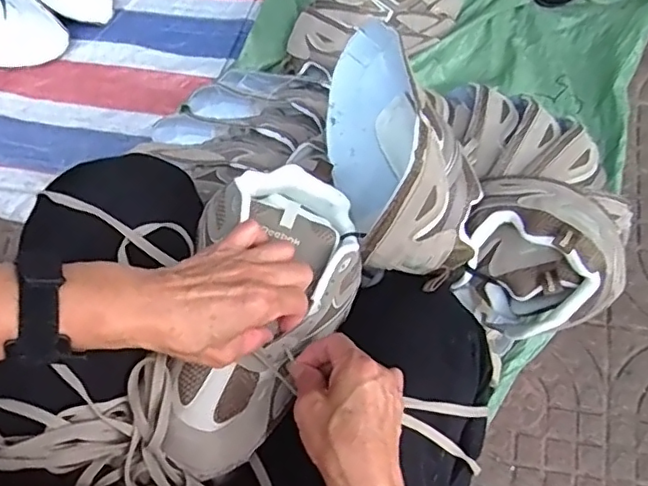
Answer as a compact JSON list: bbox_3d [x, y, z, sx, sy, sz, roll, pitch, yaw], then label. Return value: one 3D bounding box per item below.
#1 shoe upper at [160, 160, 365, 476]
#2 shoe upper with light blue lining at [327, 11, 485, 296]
[{"bbox_3d":[-0.056,0.055,0.469,0.133,0.063,0.250,21,73,3],"label":"shoe upper"},{"bbox_3d":[0.059,-0.086,0.541,0.094,0.149,0.243,-15,51,-6],"label":"shoe upper with light blue lining"}]

